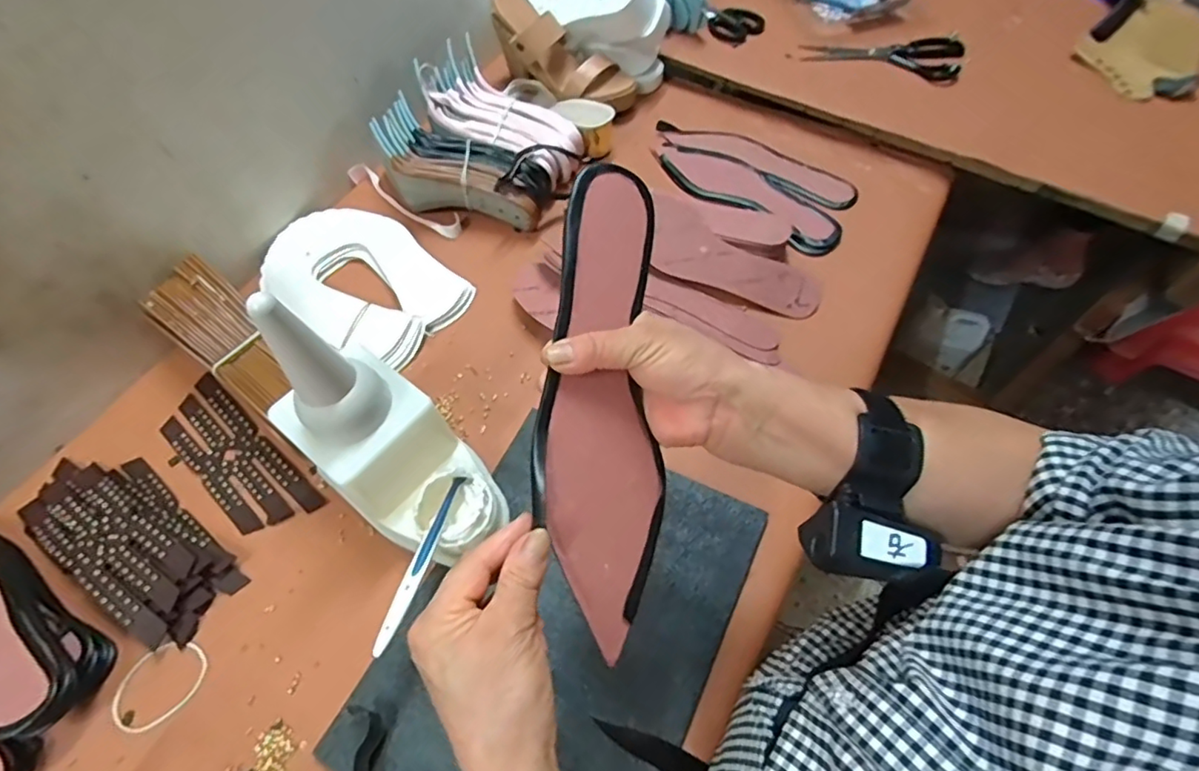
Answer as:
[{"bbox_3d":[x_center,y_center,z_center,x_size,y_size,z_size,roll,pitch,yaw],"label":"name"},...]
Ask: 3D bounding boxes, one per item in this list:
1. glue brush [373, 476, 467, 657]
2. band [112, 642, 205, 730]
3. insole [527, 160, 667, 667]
[{"bbox_3d":[-0.142,0.137,0.475,0.015,0.011,0.160,7,39,6],"label":"glue brush"},{"bbox_3d":[-0.364,0.247,0.486,0.056,0.004,0.073,37,66,18],"label":"band"},{"bbox_3d":[0.000,0.006,0.338,0.080,0.009,0.271,0,85,-27],"label":"insole"}]

